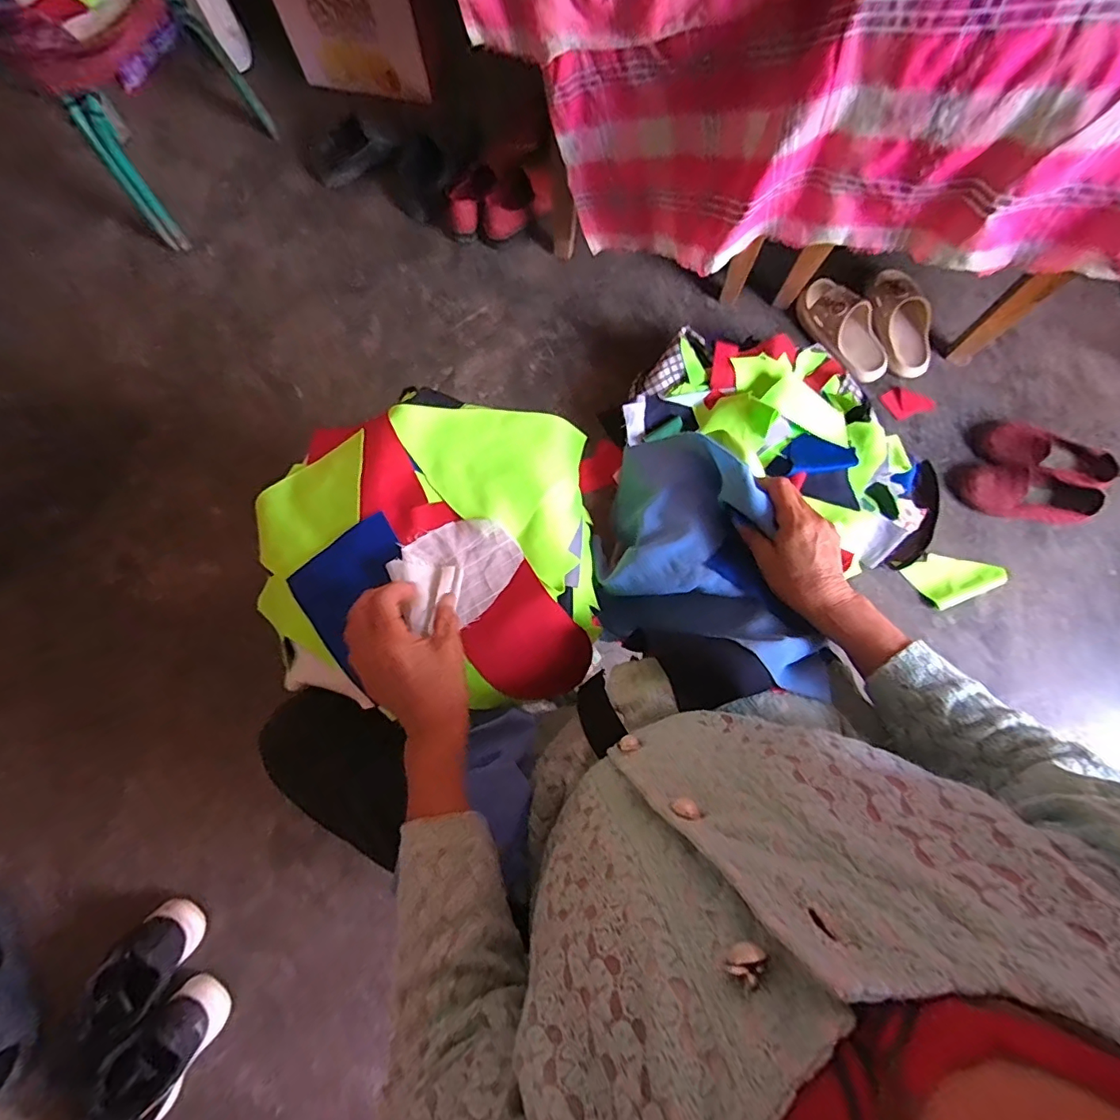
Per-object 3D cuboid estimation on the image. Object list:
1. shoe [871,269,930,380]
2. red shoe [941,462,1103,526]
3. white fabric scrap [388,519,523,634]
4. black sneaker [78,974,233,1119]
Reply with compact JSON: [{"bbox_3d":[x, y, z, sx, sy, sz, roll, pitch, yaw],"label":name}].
[{"bbox_3d":[0.651,-0.454,0.998,0.096,0.055,0.209,-12,79,-3],"label":"shoe"},{"bbox_3d":[0.815,-0.114,0.928,0.229,0.053,0.082,12,79,2],"label":"red shoe"},{"bbox_3d":[-0.094,0.008,0.481,0.112,0.020,0.088,-35,81,-7],"label":"white fabric scrap"},{"bbox_3d":[-0.577,0.720,0.742,0.107,0.090,0.219,41,81,7],"label":"black sneaker"}]

